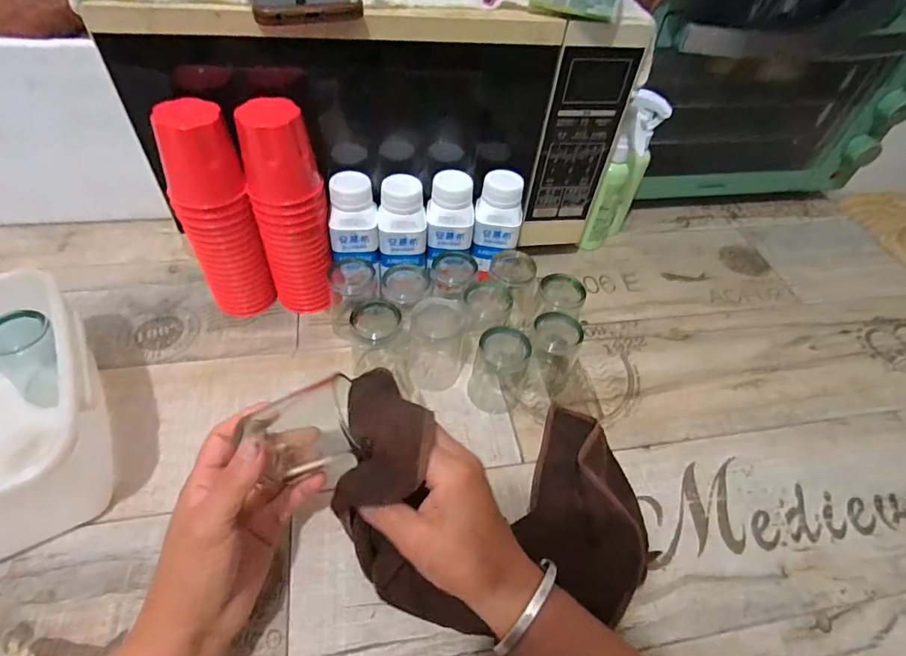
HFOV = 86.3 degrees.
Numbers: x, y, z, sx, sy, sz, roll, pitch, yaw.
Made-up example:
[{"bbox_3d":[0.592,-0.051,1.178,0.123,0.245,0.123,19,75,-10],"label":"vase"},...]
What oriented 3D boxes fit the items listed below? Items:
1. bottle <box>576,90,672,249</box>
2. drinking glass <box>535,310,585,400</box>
[{"bbox_3d":[0.201,-0.175,0.572,0.043,0.180,0.080,24,52,13],"label":"bottle"},{"bbox_3d":[0.098,0.024,0.473,0.050,0.069,0.043,28,53,17],"label":"drinking glass"}]

